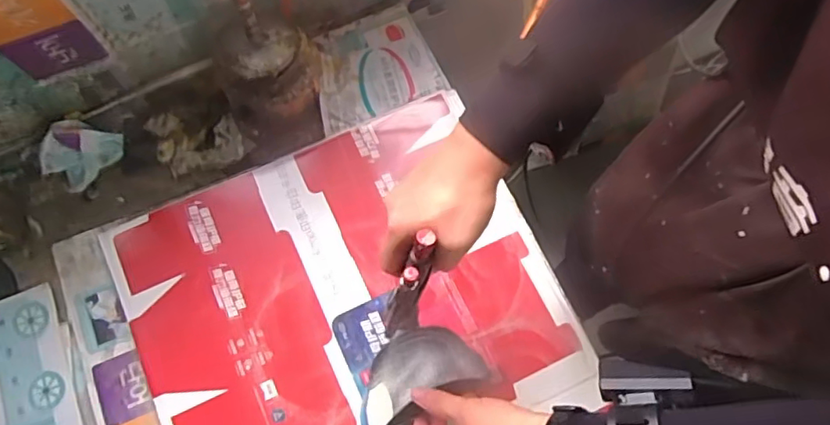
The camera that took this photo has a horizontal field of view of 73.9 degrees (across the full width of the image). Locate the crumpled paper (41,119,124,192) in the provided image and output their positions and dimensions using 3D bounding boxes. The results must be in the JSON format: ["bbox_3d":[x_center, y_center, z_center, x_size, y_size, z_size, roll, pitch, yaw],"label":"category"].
[{"bbox_3d":[-0.405,-0.070,0.671,0.071,0.044,0.084,26,74,8],"label":"crumpled paper"}]

